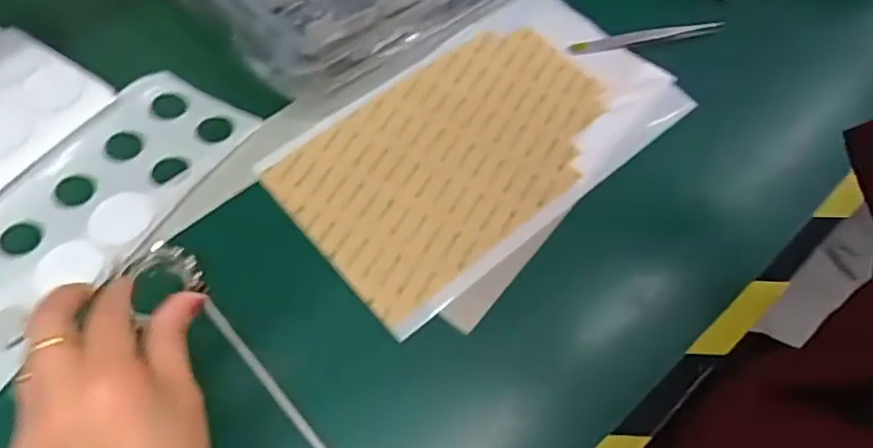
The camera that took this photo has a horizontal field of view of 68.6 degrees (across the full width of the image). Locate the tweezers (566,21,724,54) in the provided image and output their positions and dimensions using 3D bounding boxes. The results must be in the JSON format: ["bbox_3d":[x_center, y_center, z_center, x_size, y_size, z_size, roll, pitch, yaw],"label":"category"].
[{"bbox_3d":[0.174,-0.154,0.525,0.135,0.012,0.011,-10,62,-8],"label":"tweezers"}]

